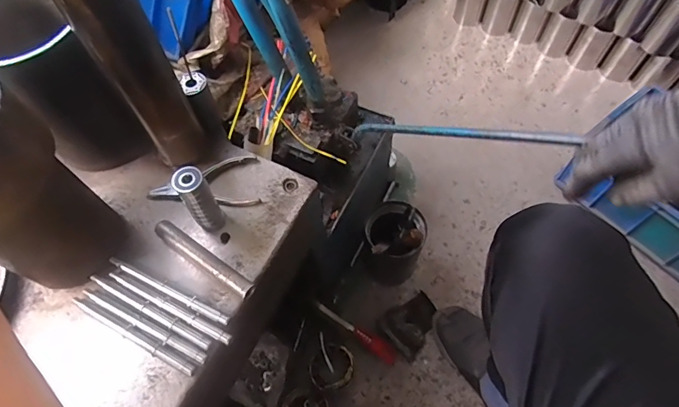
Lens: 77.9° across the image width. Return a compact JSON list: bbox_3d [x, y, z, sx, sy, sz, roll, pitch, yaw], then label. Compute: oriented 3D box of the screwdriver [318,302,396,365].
[{"bbox_3d":[0.034,0.258,0.845,0.188,0.024,0.029,35,67,3],"label":"screwdriver"}]

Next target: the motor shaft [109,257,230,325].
[{"bbox_3d":[-0.190,0.095,0.467,0.160,0.011,0.012,24,65,14],"label":"motor shaft"}]

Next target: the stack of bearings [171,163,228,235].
[{"bbox_3d":[-0.157,-0.003,0.475,0.033,0.093,0.032,-35,66,-16],"label":"stack of bearings"}]

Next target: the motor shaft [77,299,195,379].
[{"bbox_3d":[-0.220,0.138,0.444,0.162,0.009,0.011,25,65,15],"label":"motor shaft"}]

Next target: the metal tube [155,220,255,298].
[{"bbox_3d":[-0.154,0.062,0.479,0.140,0.015,0.022,31,67,18],"label":"metal tube"}]

